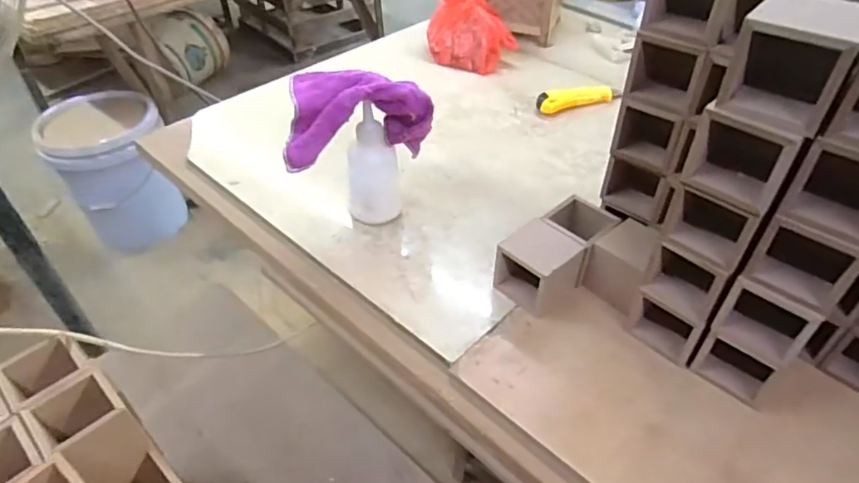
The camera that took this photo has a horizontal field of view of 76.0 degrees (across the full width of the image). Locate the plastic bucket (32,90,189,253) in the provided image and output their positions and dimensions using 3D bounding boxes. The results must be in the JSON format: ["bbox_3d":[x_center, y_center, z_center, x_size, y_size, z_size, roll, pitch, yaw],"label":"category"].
[{"bbox_3d":[-0.909,-0.212,1.638,0.287,0.420,0.287,0,43,0],"label":"plastic bucket"}]

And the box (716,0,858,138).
[{"bbox_3d":[0.231,-0.114,0.349,0.066,0.064,0.062,28,50,27],"label":"box"}]

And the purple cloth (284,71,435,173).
[{"bbox_3d":[-0.076,-0.129,0.581,0.162,0.098,0.070,-14,45,-14],"label":"purple cloth"}]

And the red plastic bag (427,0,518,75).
[{"bbox_3d":[0.073,-0.380,0.953,0.145,0.130,0.134,-5,44,-4],"label":"red plastic bag"}]

